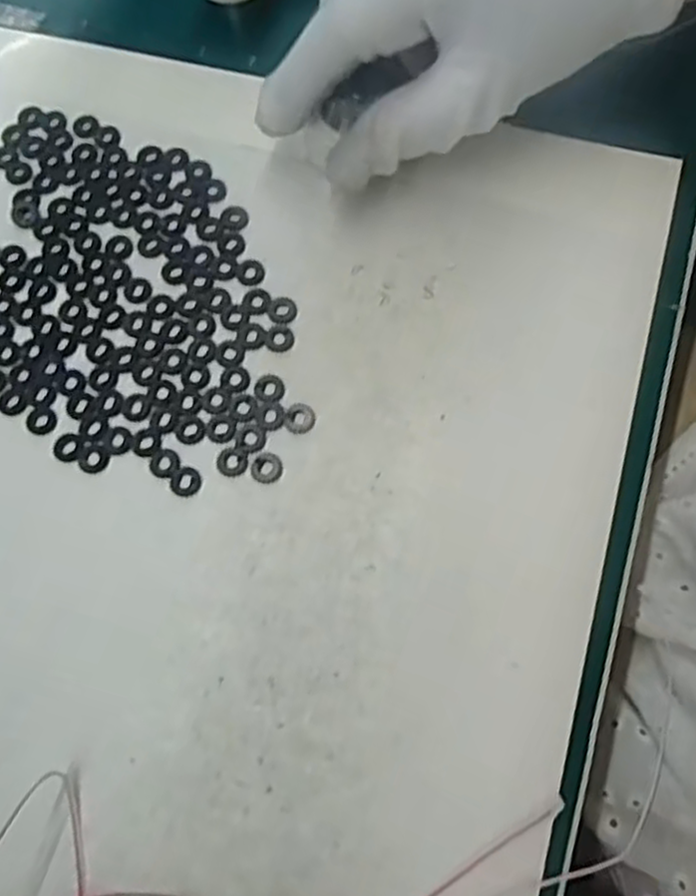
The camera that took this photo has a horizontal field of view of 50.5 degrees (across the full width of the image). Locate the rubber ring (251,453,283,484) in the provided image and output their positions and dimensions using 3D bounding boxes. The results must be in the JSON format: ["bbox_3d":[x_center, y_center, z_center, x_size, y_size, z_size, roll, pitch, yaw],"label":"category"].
[{"bbox_3d":[-0.027,0.006,0.248,0.010,0.004,0.011,-1,72,2],"label":"rubber ring"}]

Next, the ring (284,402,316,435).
[{"bbox_3d":[-0.016,-0.011,0.253,0.010,0.004,0.011,-1,72,2],"label":"ring"}]

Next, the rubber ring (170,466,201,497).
[{"bbox_3d":[-0.055,0.011,0.248,0.010,0.004,0.010,-1,72,2],"label":"rubber ring"}]

